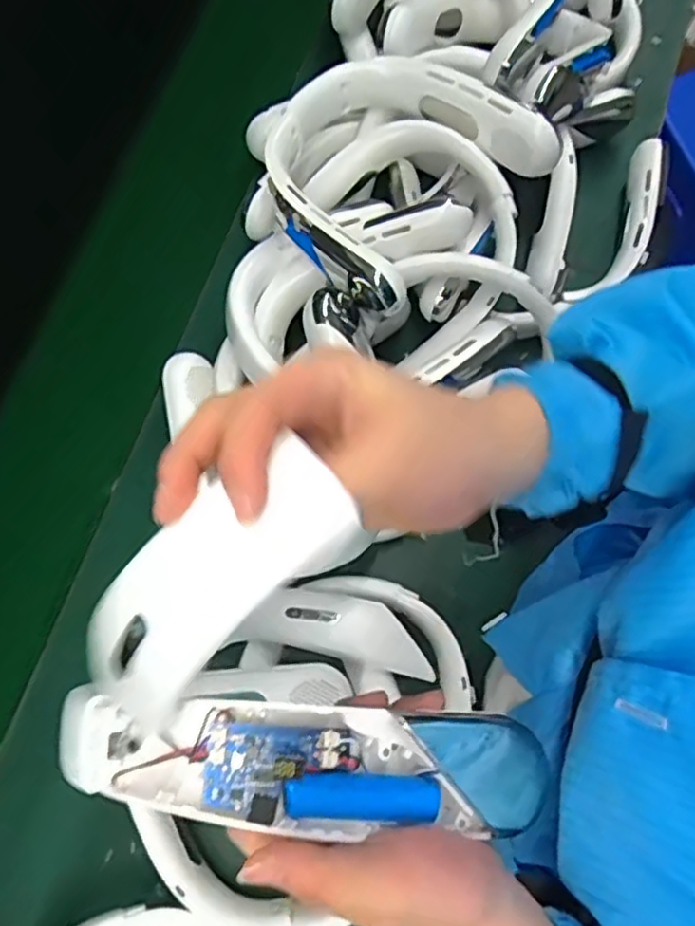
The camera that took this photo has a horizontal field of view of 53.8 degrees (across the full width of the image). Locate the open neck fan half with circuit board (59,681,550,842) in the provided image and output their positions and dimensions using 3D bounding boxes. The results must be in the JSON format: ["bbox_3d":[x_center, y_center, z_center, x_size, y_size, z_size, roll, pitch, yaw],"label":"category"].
[{"bbox_3d":[-0.016,0.129,0.300,0.215,0.047,0.049,7,75,-6],"label":"open neck fan half with circuit board"}]

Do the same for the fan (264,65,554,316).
[{"bbox_3d":[0.034,-0.239,0.550,0.203,0.075,0.219,42,79,10],"label":"fan"}]

